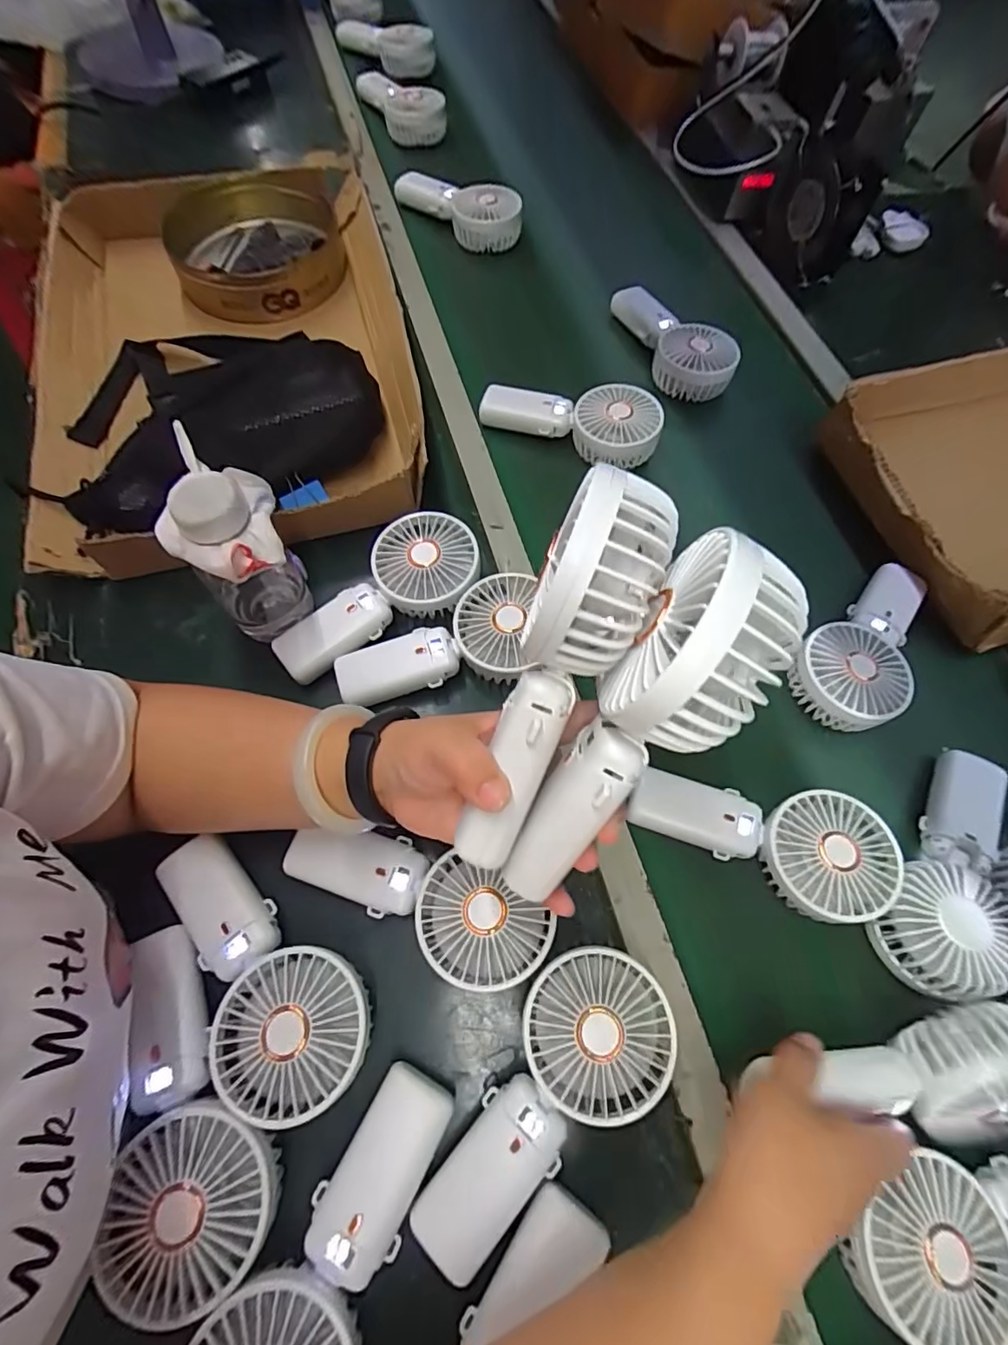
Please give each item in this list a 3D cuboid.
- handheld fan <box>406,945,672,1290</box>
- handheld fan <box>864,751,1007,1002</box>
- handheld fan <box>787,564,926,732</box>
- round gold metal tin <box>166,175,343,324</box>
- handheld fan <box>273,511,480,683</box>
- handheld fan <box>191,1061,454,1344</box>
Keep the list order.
[{"bbox_3d":[0.018,0.249,0.333,0.177,0.054,0.083,-35,69,-19],"label":"handheld fan"},{"bbox_3d":[0.338,0.146,0.407,0.078,0.033,0.183,37,66,15],"label":"handheld fan"},{"bbox_3d":[0.323,-0.025,0.489,0.084,0.040,0.180,42,68,17],"label":"handheld fan"},{"bbox_3d":[-0.285,-0.489,0.644,0.185,0.063,0.190,1,62,-3],"label":"round gold metal tin"},{"bbox_3d":[-0.102,-0.060,0.466,0.180,0.034,0.079,-38,70,-7],"label":"handheld fan"},{"bbox_3d":[-0.089,0.315,0.299,0.077,0.045,0.178,30,65,12],"label":"handheld fan"}]

